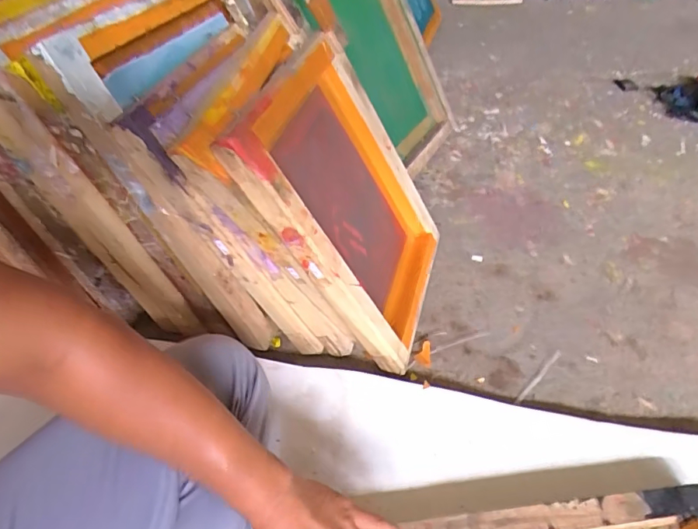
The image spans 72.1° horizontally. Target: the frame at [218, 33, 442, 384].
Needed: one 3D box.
[{"bbox_3d":[0.012,-0.095,0.719,0.054,0.418,0.329,-10,38,34],"label":"frame"}]

